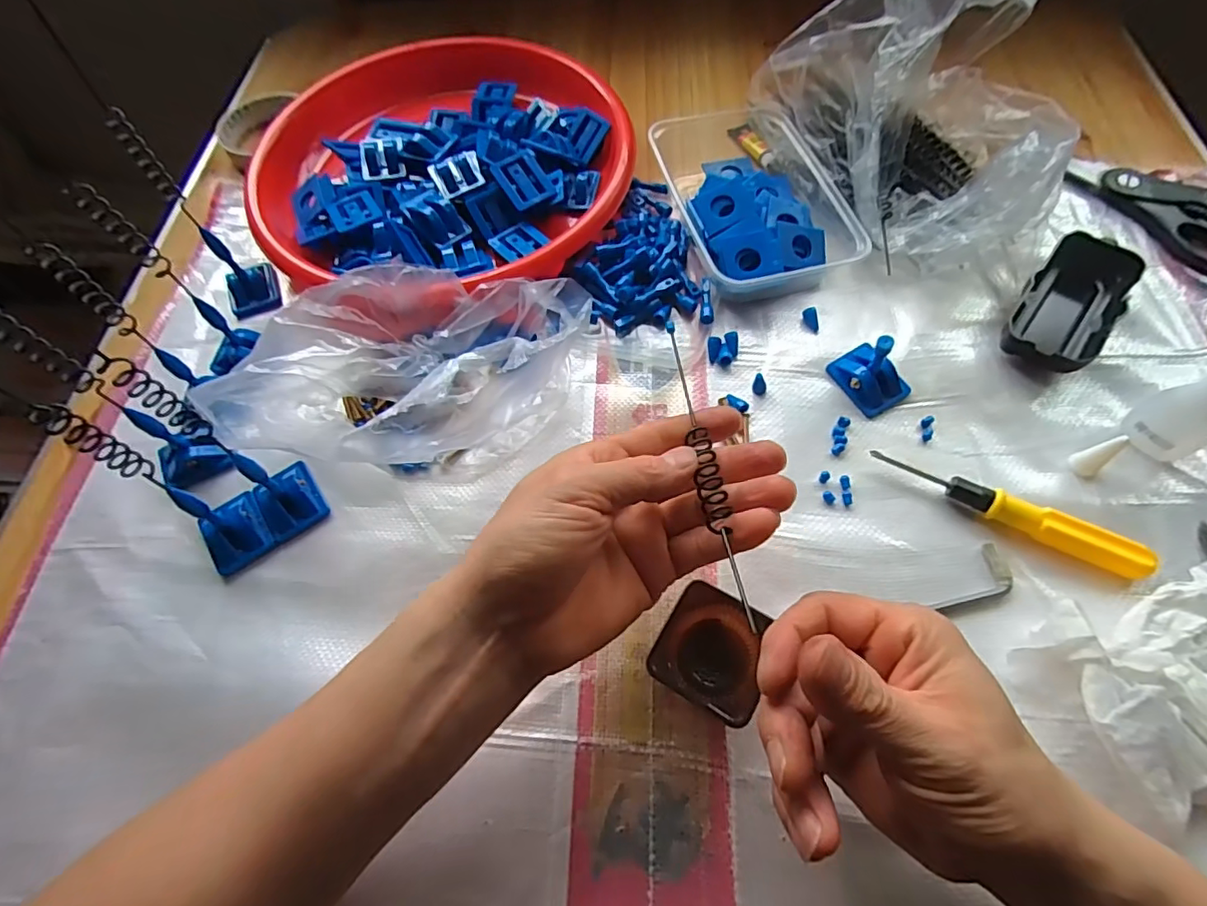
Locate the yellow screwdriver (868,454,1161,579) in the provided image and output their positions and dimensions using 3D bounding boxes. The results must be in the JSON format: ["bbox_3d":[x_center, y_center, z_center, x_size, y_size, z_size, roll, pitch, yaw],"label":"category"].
[{"bbox_3d":[0.224,0.032,0.313,0.139,0.018,0.016,25,67,16],"label":"yellow screwdriver"}]

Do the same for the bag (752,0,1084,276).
[{"bbox_3d":[0.235,-0.251,0.385,0.165,0.143,0.216,-20,63,-7],"label":"bag"}]

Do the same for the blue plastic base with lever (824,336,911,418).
[{"bbox_3d":[0.169,-0.055,0.347,0.032,0.043,0.044,-29,64,-11],"label":"blue plastic base with lever"}]

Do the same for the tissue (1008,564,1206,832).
[{"bbox_3d":[0.268,0.122,0.255,0.127,0.034,0.130,4,63,6],"label":"tissue"}]

